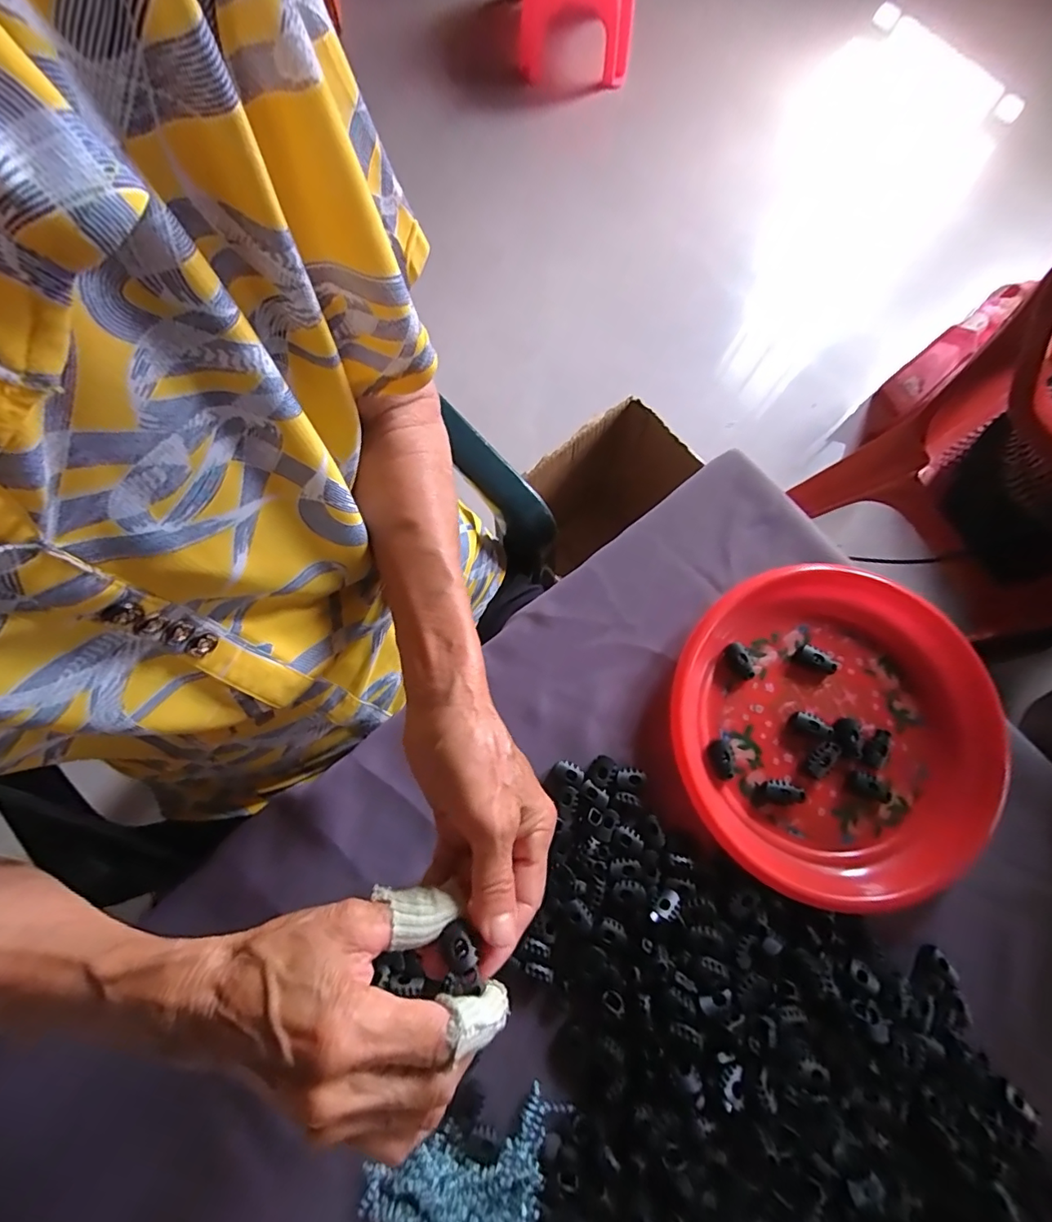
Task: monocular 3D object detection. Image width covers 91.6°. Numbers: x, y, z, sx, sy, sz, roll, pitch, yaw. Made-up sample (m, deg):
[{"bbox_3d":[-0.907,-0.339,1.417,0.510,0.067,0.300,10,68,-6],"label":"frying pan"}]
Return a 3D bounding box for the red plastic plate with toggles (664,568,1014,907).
[{"bbox_3d":[0.217,0.081,0.367,0.223,0.022,0.213,0,76,0],"label":"red plastic plate with toggles"}]

